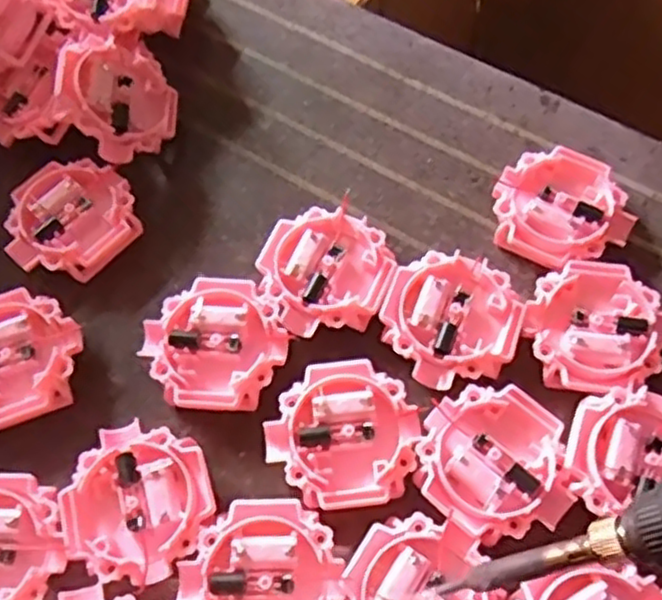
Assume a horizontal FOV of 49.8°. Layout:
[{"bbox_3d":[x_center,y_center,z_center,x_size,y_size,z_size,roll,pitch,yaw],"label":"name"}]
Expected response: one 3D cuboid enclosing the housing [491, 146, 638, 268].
[{"bbox_3d":[0.097,-0.038,0.299,0.054,0.015,0.050,-1,66,3],"label":"housing"}]

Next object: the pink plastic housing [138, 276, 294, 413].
[{"bbox_3d":[-0.044,0.018,0.280,0.054,0.015,0.052,4,66,5],"label":"pink plastic housing"}]

